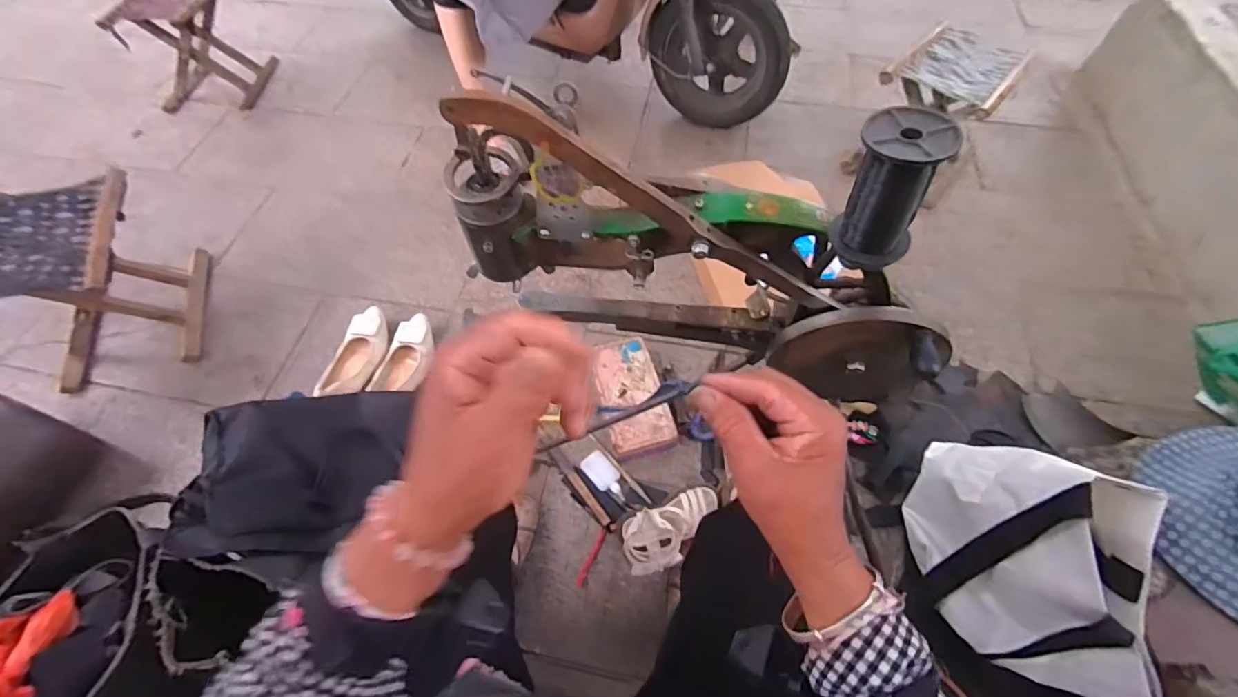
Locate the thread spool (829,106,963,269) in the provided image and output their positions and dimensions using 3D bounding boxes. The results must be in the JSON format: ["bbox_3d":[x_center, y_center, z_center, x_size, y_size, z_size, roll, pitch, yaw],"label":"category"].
[{"bbox_3d":[0.188,-0.110,0.367,0.058,0.100,0.055,0,58,0],"label":"thread spool"}]

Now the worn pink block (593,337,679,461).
[{"bbox_3d":[0.021,0.088,0.973,0.119,0.039,0.223,-13,59,-7],"label":"worn pink block"}]

